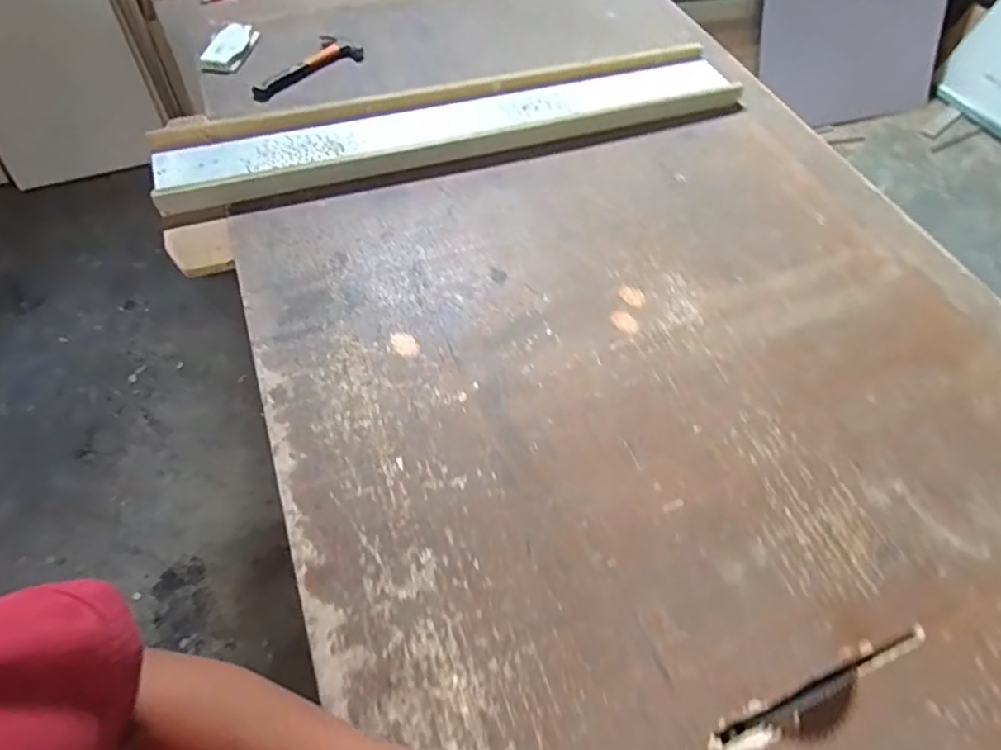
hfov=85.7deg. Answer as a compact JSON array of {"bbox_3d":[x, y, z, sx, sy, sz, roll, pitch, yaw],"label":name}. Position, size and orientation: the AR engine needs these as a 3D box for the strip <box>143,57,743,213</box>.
[{"bbox_3d":[-0.054,-0.506,1.078,1.158,0.044,0.162,-17,62,-14],"label":"strip"}]

